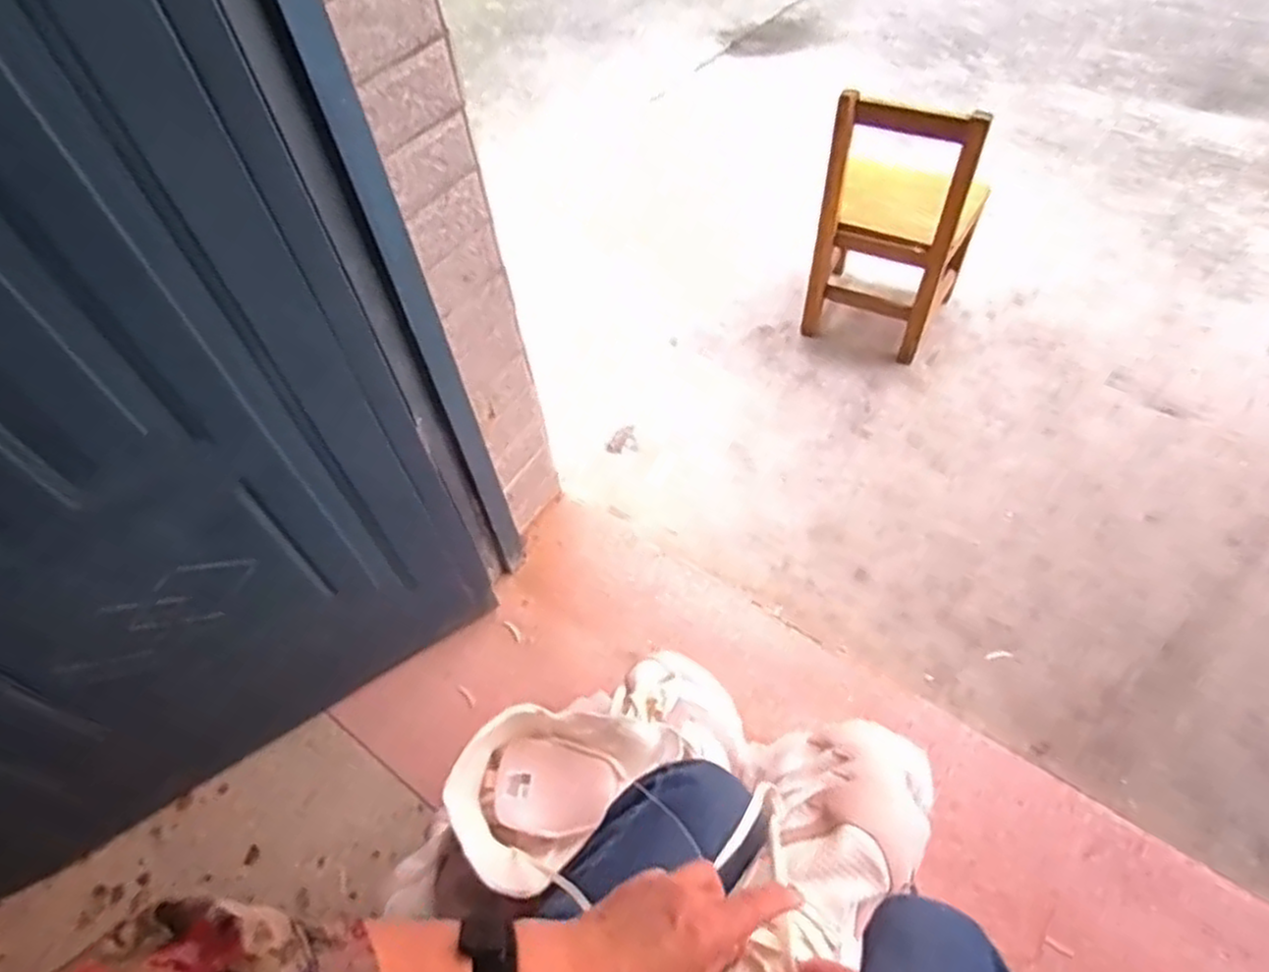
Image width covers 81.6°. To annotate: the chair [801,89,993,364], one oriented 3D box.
[{"bbox_3d":[0.504,-0.506,1.393,0.234,0.479,0.268,24,53,22],"label":"chair"}]

